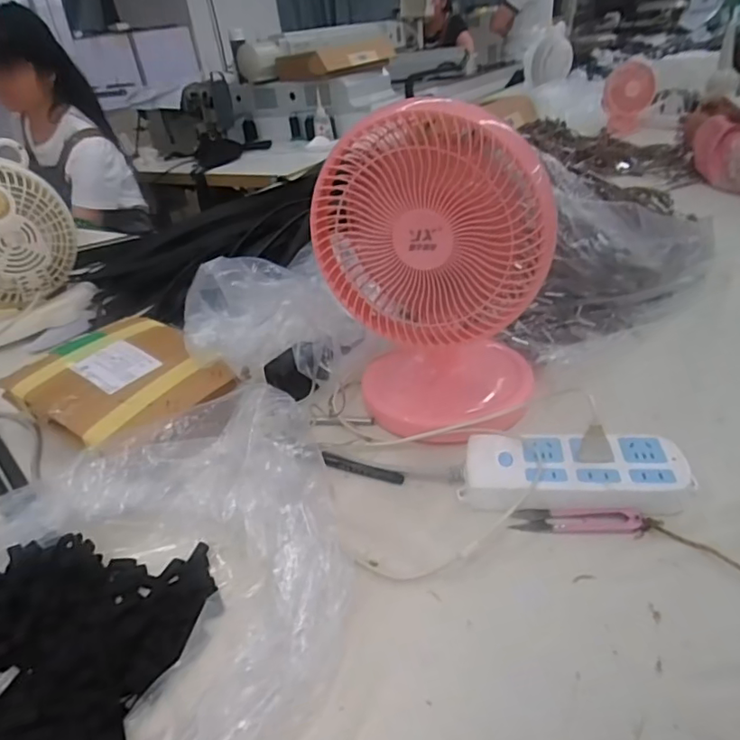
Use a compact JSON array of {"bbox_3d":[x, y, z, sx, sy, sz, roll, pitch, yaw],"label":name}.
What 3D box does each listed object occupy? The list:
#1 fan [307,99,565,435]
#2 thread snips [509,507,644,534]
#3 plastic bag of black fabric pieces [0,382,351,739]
[{"bbox_3d":[0.075,-0.094,0.545,0.207,0.298,0.166,8,36,22],"label":"fan"},{"bbox_3d":[0.171,0.125,0.450,0.100,0.013,0.023,1,33,12],"label":"thread snips"},{"bbox_3d":[-0.197,0.177,0.378,0.301,0.082,0.429,15,39,30],"label":"plastic bag of black fabric pieces"}]

